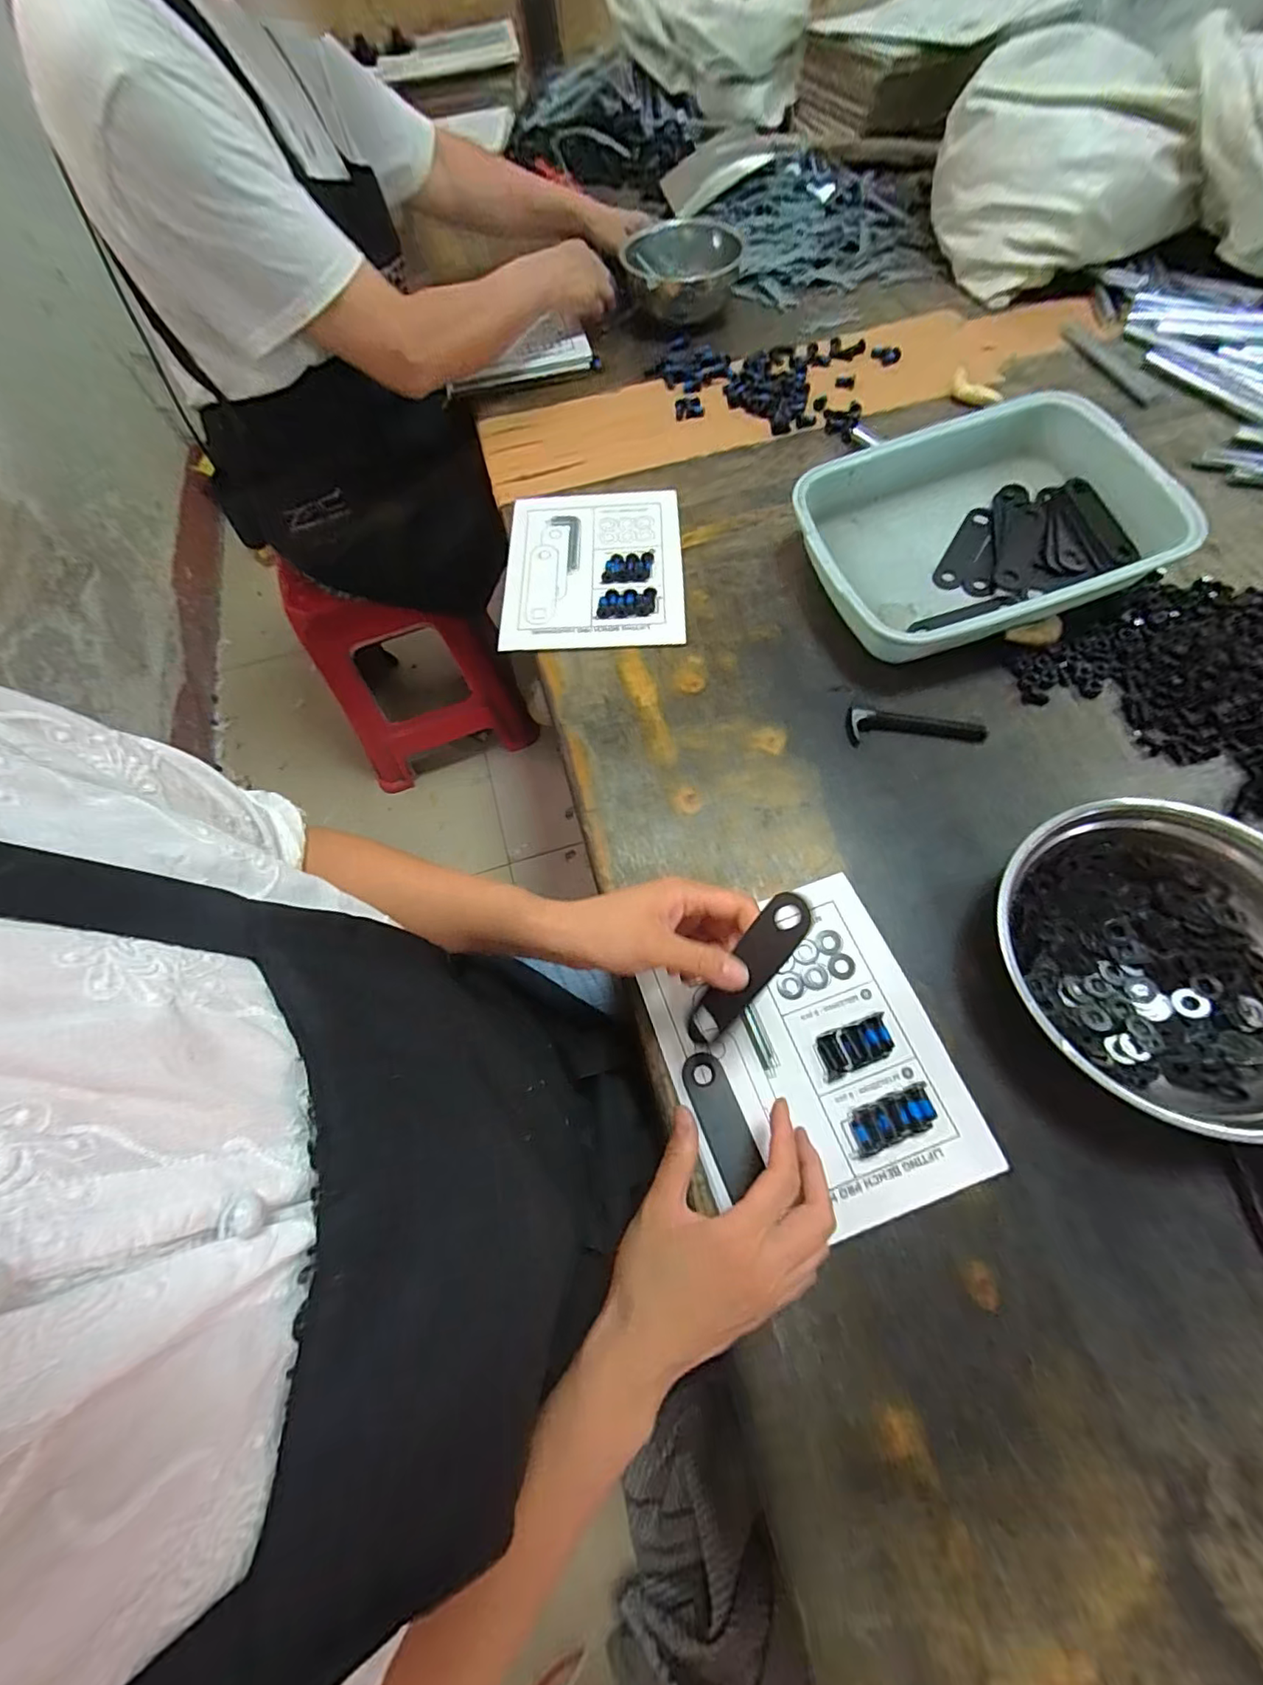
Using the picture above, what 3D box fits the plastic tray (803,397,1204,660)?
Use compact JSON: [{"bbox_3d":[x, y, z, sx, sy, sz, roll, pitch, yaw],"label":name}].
[{"bbox_3d":[0.337,-0.299,0.566,0.329,0.082,0.230,-18,65,-3],"label":"plastic tray"}]

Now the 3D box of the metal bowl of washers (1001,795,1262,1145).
[{"bbox_3d":[0.368,0.077,0.398,0.191,0.078,0.207,-2,66,4],"label":"metal bowl of washers"}]

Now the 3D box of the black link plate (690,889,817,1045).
[{"bbox_3d":[0.069,0.078,0.344,0.027,0.008,0.112,42,109,33],"label":"black link plate"}]

